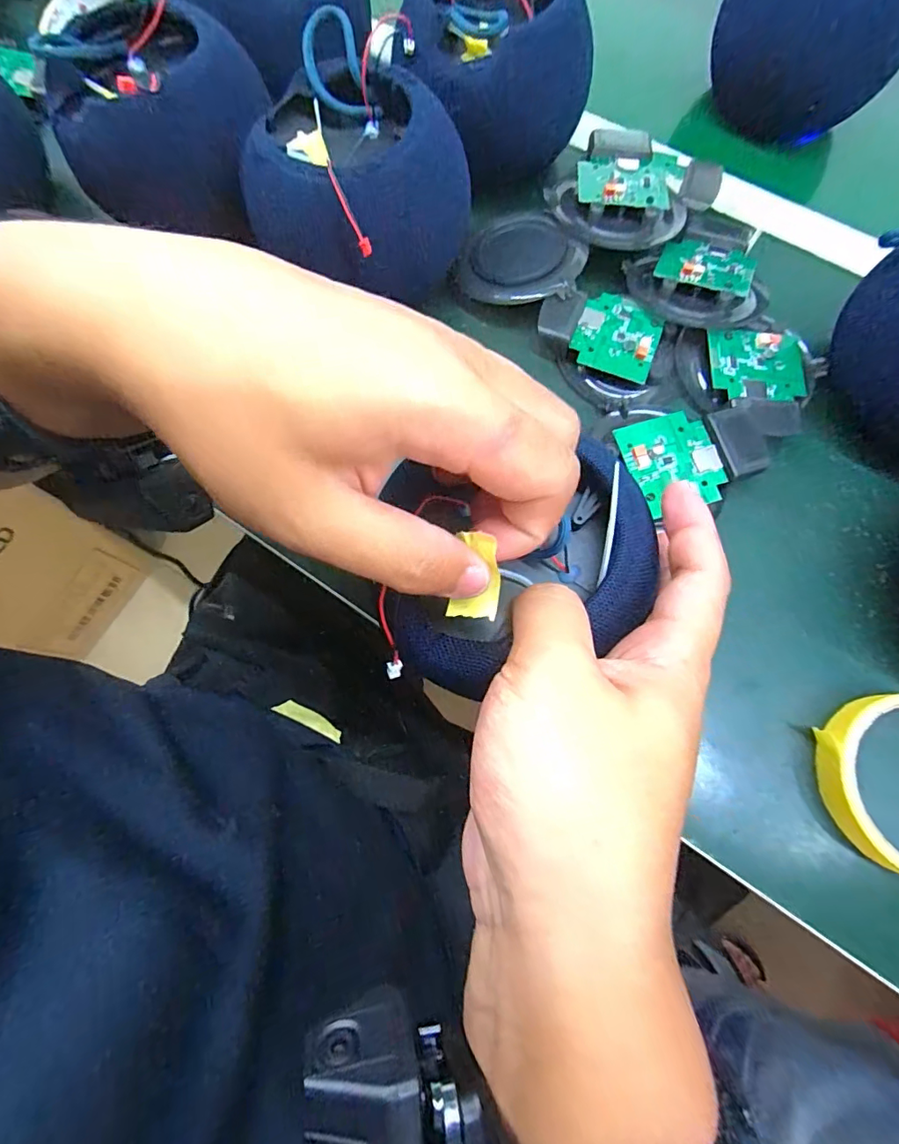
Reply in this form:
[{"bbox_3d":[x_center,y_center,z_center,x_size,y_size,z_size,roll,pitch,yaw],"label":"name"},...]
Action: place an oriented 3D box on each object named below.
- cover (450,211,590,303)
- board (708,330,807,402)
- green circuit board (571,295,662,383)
[{"bbox_3d":[0.048,-0.216,0.333,0.083,0.008,0.079,0,73,0],"label":"cover"},{"bbox_3d":[0.194,-0.129,0.307,0.060,0.005,0.048,2,76,-3],"label":"board"},{"bbox_3d":[0.110,-0.155,0.321,0.053,0.010,0.057,21,75,6],"label":"green circuit board"}]

